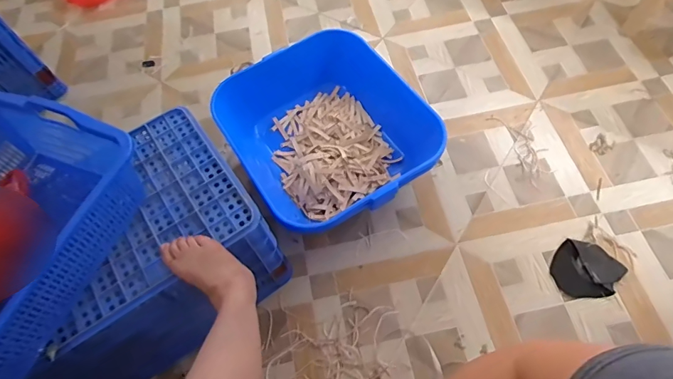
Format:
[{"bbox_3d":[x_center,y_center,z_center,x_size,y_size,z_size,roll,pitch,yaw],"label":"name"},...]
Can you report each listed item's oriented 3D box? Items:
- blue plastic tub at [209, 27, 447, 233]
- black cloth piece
[{"bbox_3d":[-0.041,-0.170,1.242,0.520,0.187,0.644,-33,64,-13],"label":"blue plastic tub"},{"bbox_3d":[0.652,0.211,1.068,0.152,0.018,0.162,35,69,20],"label":"black cloth piece"}]

